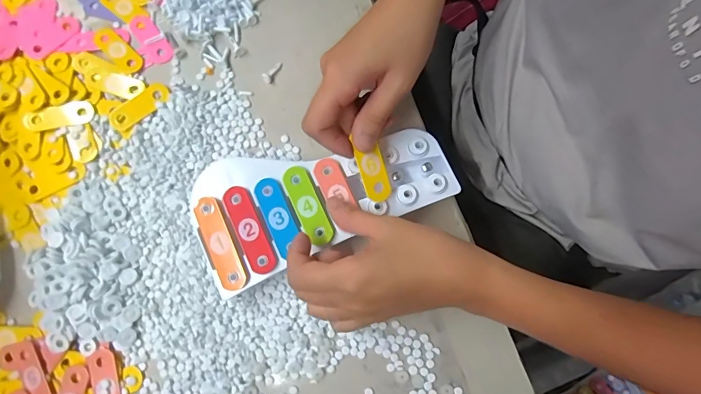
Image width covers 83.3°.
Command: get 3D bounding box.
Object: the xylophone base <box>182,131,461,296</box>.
[{"bbox_3d":[-0.025,-0.002,0.344,0.223,0.020,0.107,-17,80,-1],"label":"xylophone base"}]

